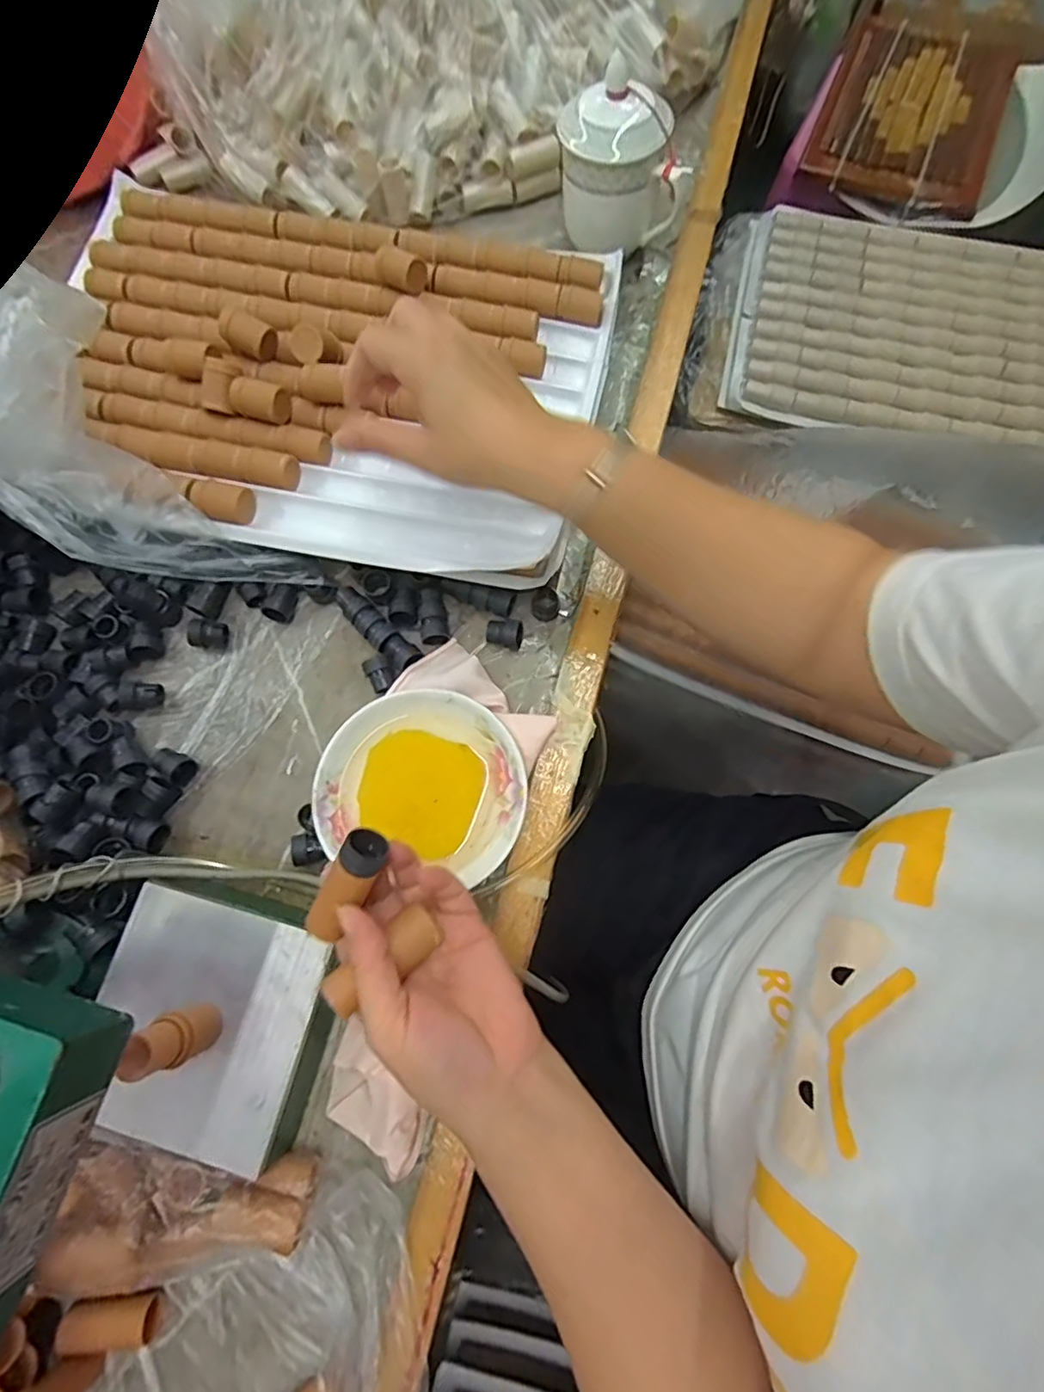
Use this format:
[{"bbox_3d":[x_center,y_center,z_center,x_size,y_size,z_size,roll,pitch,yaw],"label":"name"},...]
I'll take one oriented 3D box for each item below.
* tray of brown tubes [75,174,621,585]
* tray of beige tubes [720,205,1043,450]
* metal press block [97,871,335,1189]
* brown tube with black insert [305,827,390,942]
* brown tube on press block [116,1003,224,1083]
[{"bbox_3d":[-0.151,-0.248,0.454,0.412,0.048,0.306,9,75,4],"label":"tray of brown tubes"},{"bbox_3d":[0.490,-0.446,0.727,0.440,0.029,0.322,15,75,5],"label":"tray of beige tubes"},{"bbox_3d":[-0.175,0.186,0.350,0.120,0.061,0.123,13,75,5],"label":"metal press block"},{"bbox_3d":[-0.083,0.088,0.279,0.022,0.016,0.056,34,102,10],"label":"brown tube with black insert"},{"bbox_3d":[-0.176,0.173,0.303,0.022,0.058,0.024,0,74,1],"label":"brown tube on press block"}]

